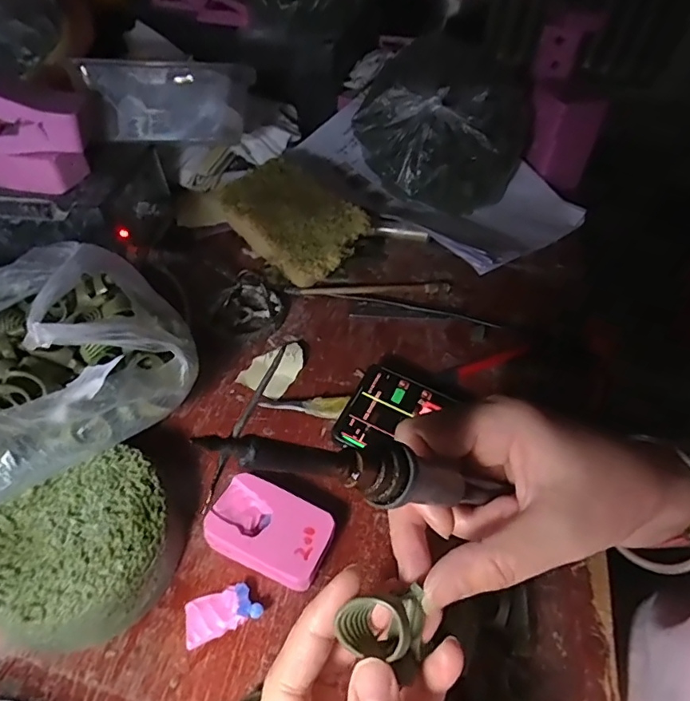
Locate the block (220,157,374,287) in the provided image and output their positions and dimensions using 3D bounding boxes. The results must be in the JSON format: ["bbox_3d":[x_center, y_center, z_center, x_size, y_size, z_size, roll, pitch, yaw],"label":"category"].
[{"bbox_3d":[-0.052,-0.124,0.485,0.135,0.054,0.092,37,55,25],"label":"block"}]

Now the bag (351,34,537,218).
[{"bbox_3d":[0.106,-0.239,0.540,0.166,0.131,0.125,22,50,14],"label":"bag"}]

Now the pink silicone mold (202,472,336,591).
[{"bbox_3d":[-0.046,0.111,0.306,0.070,0.022,0.048,21,49,13],"label":"pink silicone mold"}]

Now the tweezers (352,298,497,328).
[{"bbox_3d":[0.072,-0.034,0.455,0.126,0.008,0.022,8,48,2],"label":"tweezers"}]

